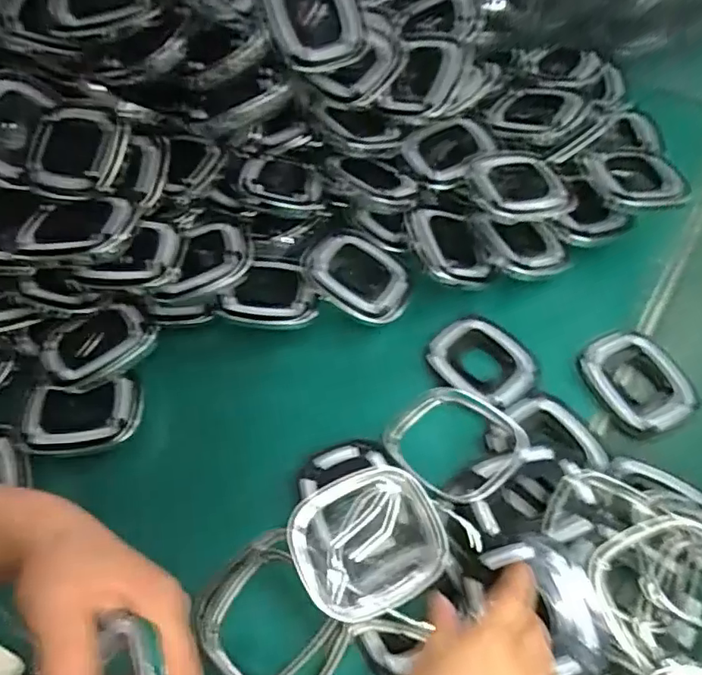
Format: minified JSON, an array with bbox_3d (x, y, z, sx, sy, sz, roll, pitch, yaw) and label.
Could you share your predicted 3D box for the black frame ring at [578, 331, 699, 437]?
[{"bbox_3d":[0.289,0.043,0.561,0.088,0.018,0.104,-23,58,-12],"label":"black frame ring"}]

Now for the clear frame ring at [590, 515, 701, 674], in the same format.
[{"bbox_3d":[0.242,0.196,0.405,0.107,0.024,0.123,-32,77,15],"label":"clear frame ring"}]

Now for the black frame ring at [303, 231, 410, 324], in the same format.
[{"bbox_3d":[0.008,-0.072,0.629,0.116,0.028,0.106,18,57,-5],"label":"black frame ring"}]

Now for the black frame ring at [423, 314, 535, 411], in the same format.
[{"bbox_3d":[0.140,0.024,0.586,0.086,0.015,0.105,-34,61,-18],"label":"black frame ring"}]

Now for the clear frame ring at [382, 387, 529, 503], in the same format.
[{"bbox_3d":[0.098,0.095,0.534,0.113,0.019,0.132,-38,47,-23],"label":"clear frame ring"}]

